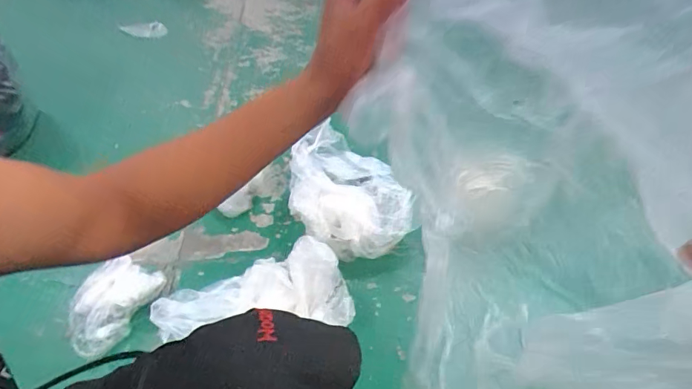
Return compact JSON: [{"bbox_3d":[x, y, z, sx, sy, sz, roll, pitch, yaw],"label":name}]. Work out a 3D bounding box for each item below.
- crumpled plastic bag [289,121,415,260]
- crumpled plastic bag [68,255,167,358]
[{"bbox_3d":[0.001,-0.009,1.029,0.275,0.145,0.356,-12,43,-12],"label":"crumpled plastic bag"},{"bbox_3d":[-0.483,0.218,0.852,0.168,0.052,0.196,12,44,15],"label":"crumpled plastic bag"}]

